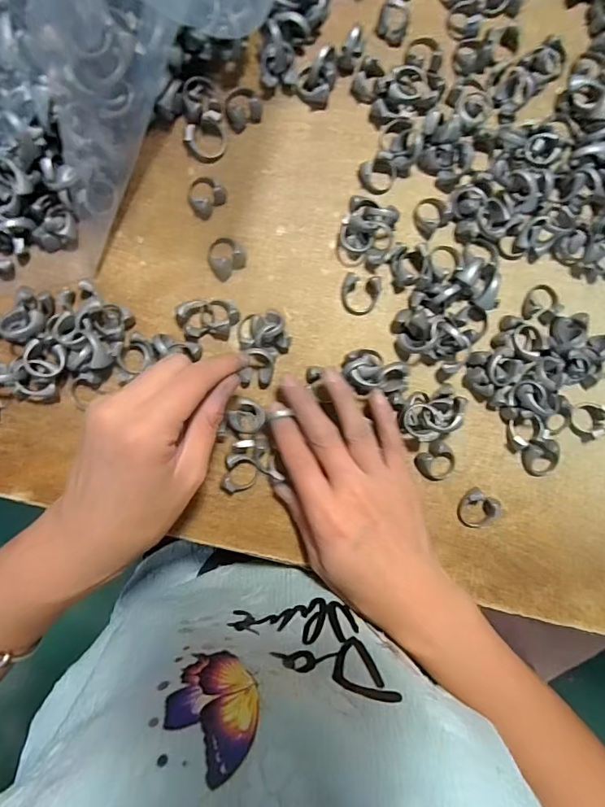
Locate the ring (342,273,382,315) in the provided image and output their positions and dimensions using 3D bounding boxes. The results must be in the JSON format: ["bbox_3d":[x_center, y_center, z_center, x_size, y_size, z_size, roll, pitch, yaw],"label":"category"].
[{"bbox_3d":[0.038,-0.071,0.305,0.024,0.010,0.024,4,92,-4],"label":"ring"}]

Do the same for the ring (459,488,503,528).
[{"bbox_3d":[0.120,0.073,0.314,0.029,0.011,0.025,33,89,-5],"label":"ring"}]

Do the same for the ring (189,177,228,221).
[{"bbox_3d":[-0.062,-0.132,0.297,0.023,0.011,0.021,0,92,-4],"label":"ring"}]

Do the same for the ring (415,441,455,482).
[{"bbox_3d":[0.091,0.040,0.309,0.026,0.013,0.024,0,92,-4],"label":"ring"}]

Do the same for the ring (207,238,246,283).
[{"bbox_3d":[-0.049,-0.093,0.298,0.023,0.012,0.023,0,92,-4],"label":"ring"}]

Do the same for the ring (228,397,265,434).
[{"bbox_3d":[-0.035,0.008,0.299,0.022,0.015,0.023,0,92,-4],"label":"ring"}]

